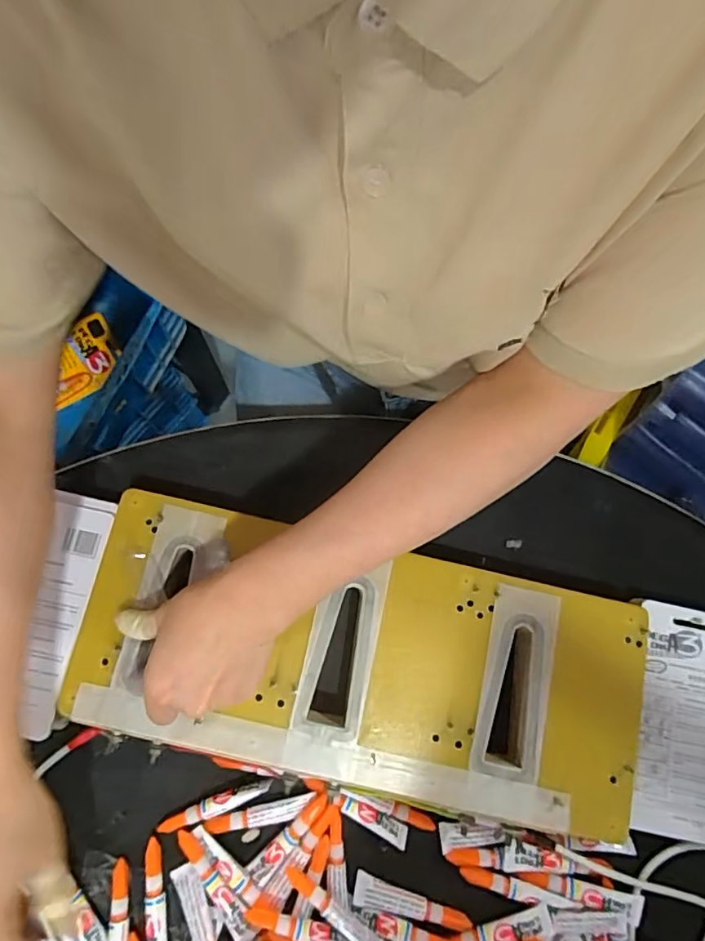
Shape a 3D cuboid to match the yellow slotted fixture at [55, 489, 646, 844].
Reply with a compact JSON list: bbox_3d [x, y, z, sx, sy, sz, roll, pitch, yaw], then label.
[{"bbox_3d":[0.005,0.142,0.403,0.406,0.018,0.169,13,76,0],"label":"yellow slotted fixture"}]

